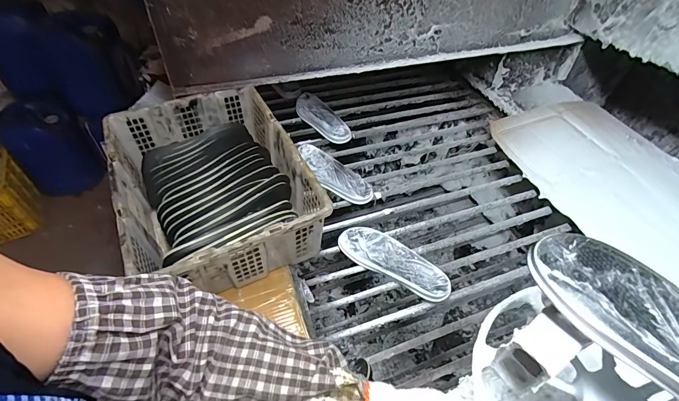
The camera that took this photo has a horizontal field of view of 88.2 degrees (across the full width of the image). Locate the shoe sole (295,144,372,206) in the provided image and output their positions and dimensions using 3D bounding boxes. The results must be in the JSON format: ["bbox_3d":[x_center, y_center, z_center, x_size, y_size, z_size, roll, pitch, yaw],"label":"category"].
[{"bbox_3d":[-0.019,-0.080,0.992,0.094,0.024,0.275,-32,56,-26],"label":"shoe sole"}]

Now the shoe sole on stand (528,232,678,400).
[{"bbox_3d":[0.292,0.123,0.290,0.098,0.019,0.264,-31,56,-26],"label":"shoe sole on stand"}]

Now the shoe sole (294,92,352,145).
[{"bbox_3d":[-0.060,-0.277,1.172,0.093,0.031,0.257,-42,61,-8],"label":"shoe sole"}]

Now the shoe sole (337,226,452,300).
[{"bbox_3d":[0.126,0.136,0.806,0.262,0.018,0.101,25,53,20],"label":"shoe sole"}]

